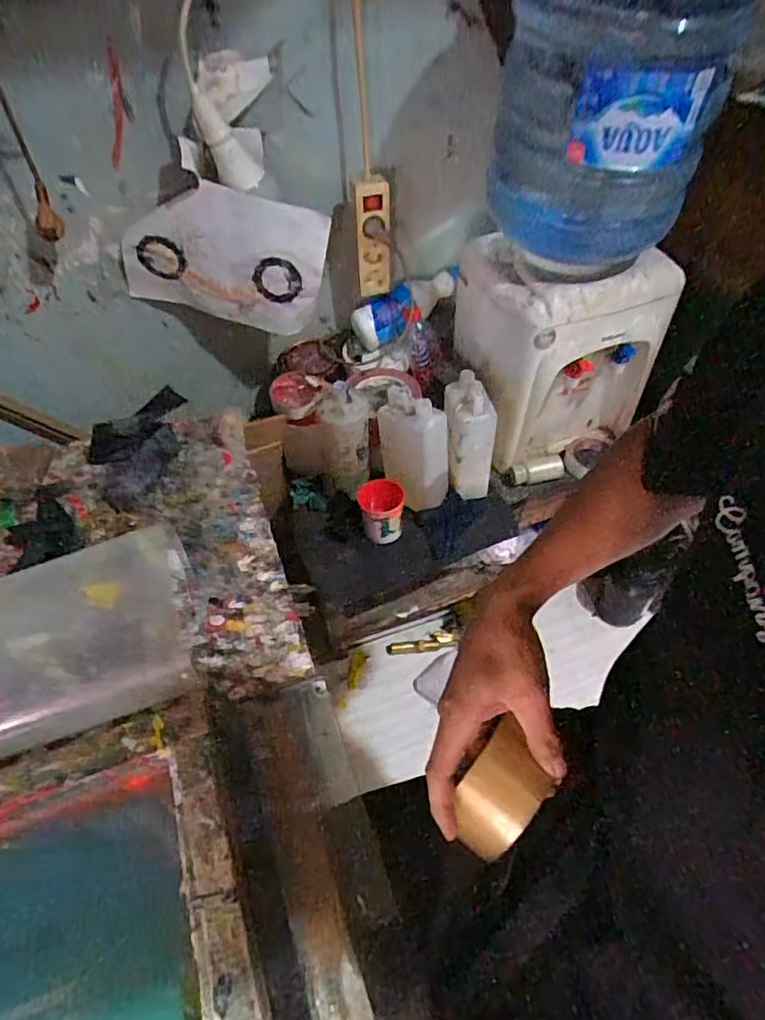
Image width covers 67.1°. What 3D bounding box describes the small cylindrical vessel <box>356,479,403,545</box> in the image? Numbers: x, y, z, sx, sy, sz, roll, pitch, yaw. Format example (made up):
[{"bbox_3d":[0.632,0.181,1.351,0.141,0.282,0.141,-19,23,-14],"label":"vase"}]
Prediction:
[{"bbox_3d":[-0.003,0.003,0.942,0.070,0.088,0.064,-1,50,1],"label":"small cylindrical vessel"}]

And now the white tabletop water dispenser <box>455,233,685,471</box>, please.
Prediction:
[{"bbox_3d":[0.282,-0.273,0.990,0.297,0.330,0.230,-13,51,-9],"label":"white tabletop water dispenser"}]

